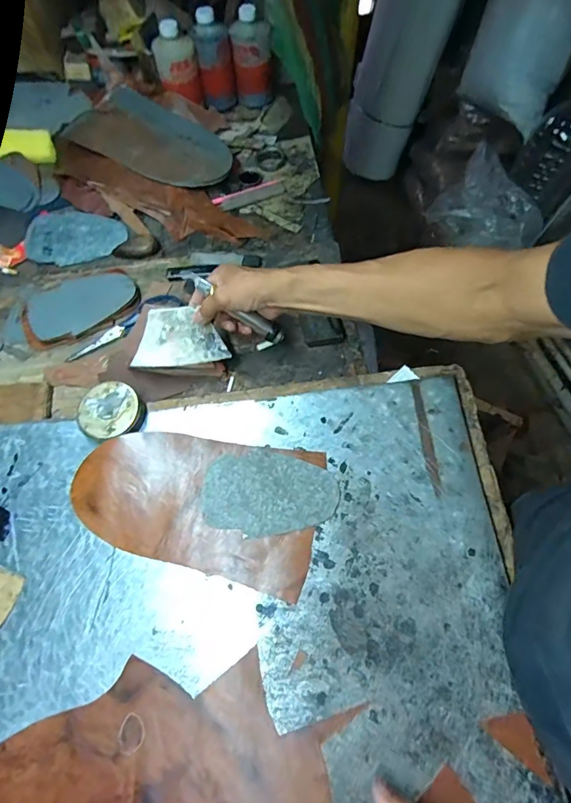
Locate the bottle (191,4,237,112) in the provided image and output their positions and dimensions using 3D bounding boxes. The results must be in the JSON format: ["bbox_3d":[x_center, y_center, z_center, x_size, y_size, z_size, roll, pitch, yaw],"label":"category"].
[{"bbox_3d":[-0.132,-0.642,0.829,0.067,0.147,0.055,-7,64,-5],"label":"bottle"}]

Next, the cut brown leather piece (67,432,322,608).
[{"bbox_3d":[-0.103,0.111,0.495,0.272,0.015,0.152,10,68,8],"label":"cut brown leather piece"}]

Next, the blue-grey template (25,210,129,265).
[{"bbox_3d":[-0.358,-0.277,0.738,0.167,0.004,0.112,13,70,8],"label":"blue-grey template"}]

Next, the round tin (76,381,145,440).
[{"bbox_3d":[-0.216,0.015,0.544,0.074,0.032,0.073,-1,64,1],"label":"round tin"}]

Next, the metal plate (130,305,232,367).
[{"bbox_3d":[-0.138,-0.084,0.561,0.115,0.004,0.075,-9,95,-10],"label":"metal plate"}]

